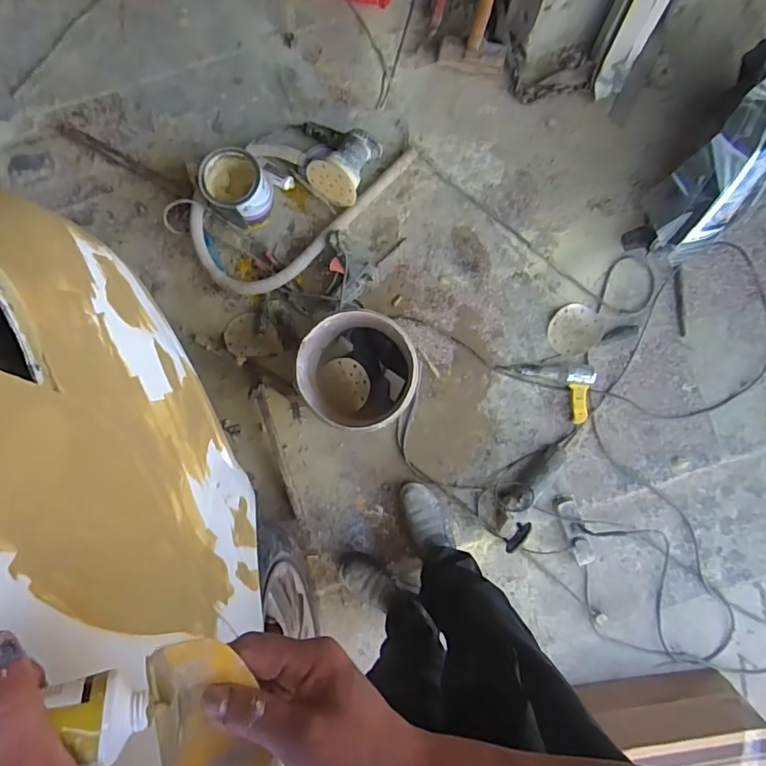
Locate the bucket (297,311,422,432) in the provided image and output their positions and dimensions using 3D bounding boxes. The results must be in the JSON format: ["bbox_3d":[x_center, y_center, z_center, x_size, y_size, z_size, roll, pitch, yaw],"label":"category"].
[{"bbox_3d":[-0.056,-0.020,1.156,0.249,0.209,0.256,0,87,1],"label":"bucket"}]

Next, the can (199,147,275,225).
[{"bbox_3d":[-0.370,-0.495,1.254,0.158,0.132,0.145,22,88,2],"label":"can"}]

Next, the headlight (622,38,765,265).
[{"bbox_3d":[0.908,-0.573,1.212,0.293,0.227,0.619,32,88,2],"label":"headlight"}]

